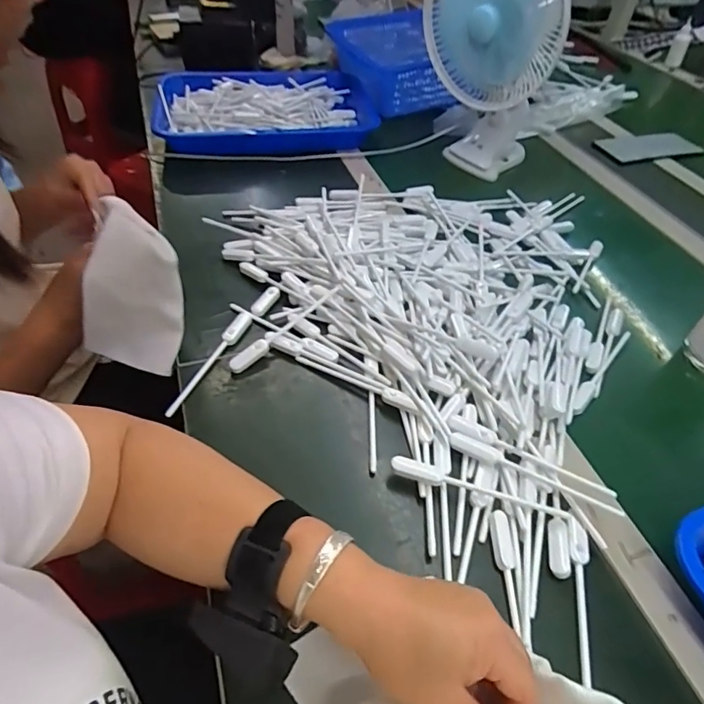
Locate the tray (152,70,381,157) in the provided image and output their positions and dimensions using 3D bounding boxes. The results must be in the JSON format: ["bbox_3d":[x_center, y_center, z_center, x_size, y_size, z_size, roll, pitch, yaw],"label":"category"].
[{"bbox_3d":[-0.154,-0.446,0.902,0.393,0.048,0.297,-3,49,-6],"label":"tray"}]

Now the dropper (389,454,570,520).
[{"bbox_3d":[0.102,0.112,0.404,0.142,0.013,0.014,13,49,8],"label":"dropper"}]

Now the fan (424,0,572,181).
[{"bbox_3d":[0.205,-0.455,0.741,0.188,0.293,0.204,14,49,9],"label":"fan"}]

